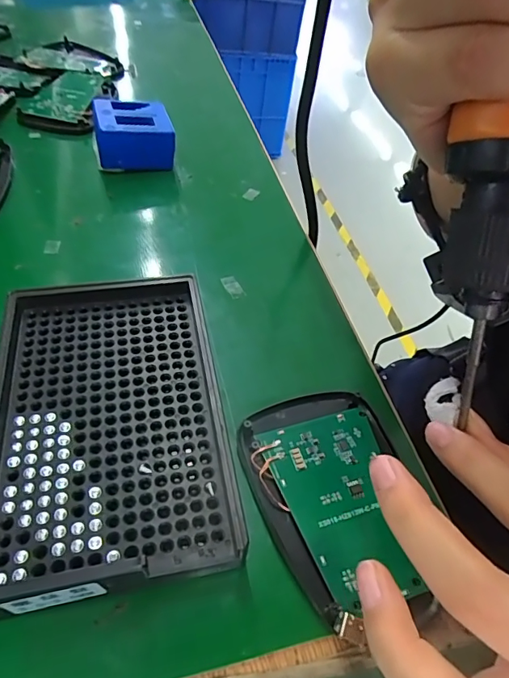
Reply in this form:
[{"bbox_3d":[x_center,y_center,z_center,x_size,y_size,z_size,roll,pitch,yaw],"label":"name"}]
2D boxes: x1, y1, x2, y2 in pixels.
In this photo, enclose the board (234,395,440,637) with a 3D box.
[{"bbox_3d":[0.034,0.063,0.188,0.062,0.007,0.093,-13,52,-18],"label":"board"}]

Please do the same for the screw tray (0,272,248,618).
[{"bbox_3d":[-0.062,0.032,0.194,0.091,0.025,0.137,-7,50,-12],"label":"screw tray"}]

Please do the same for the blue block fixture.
[{"bbox_3d":[-0.088,-0.148,0.338,0.053,0.037,0.042,-10,51,-15],"label":"blue block fixture"}]

